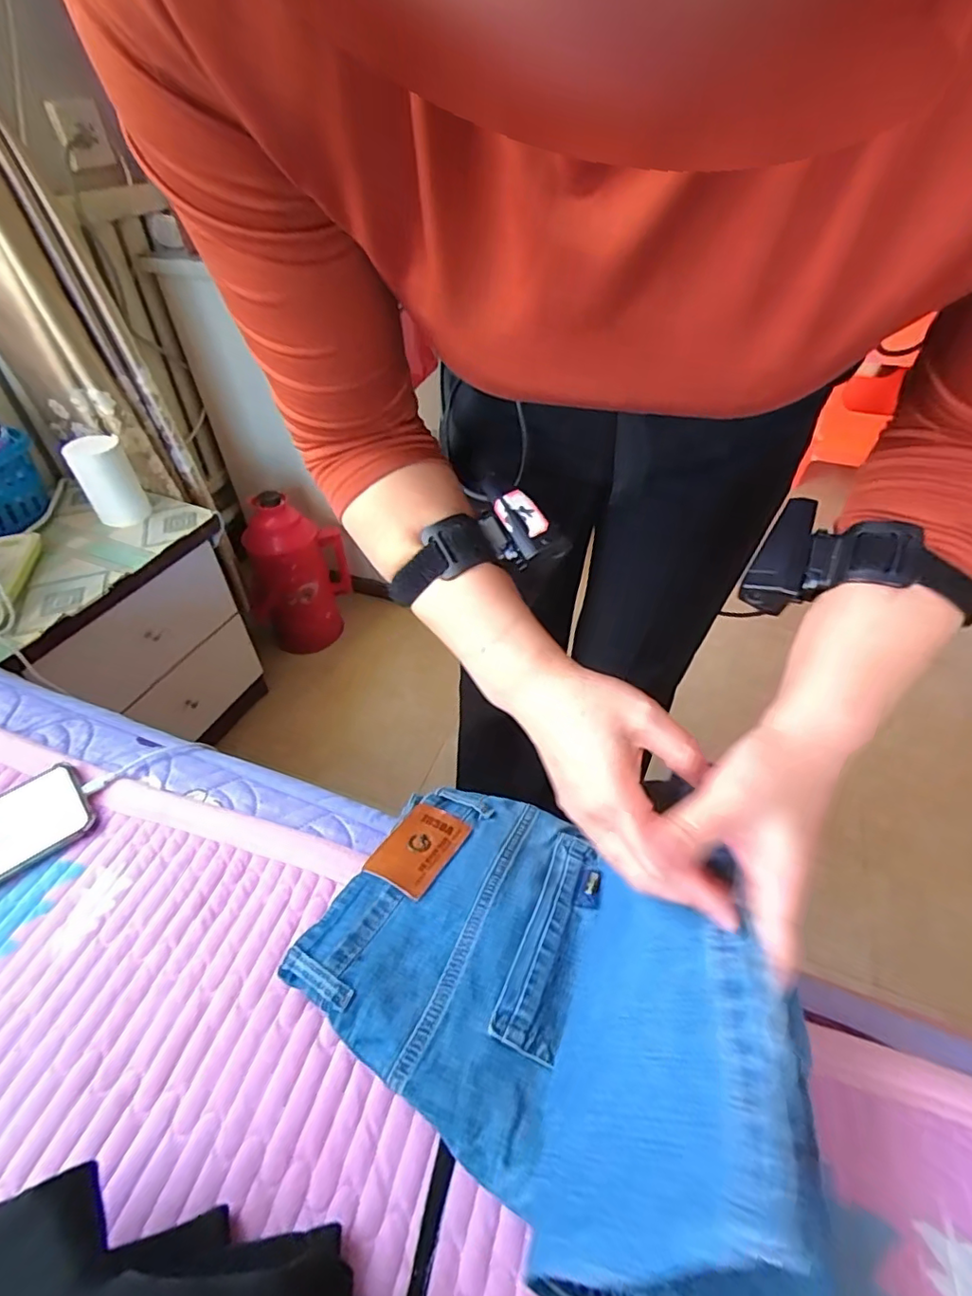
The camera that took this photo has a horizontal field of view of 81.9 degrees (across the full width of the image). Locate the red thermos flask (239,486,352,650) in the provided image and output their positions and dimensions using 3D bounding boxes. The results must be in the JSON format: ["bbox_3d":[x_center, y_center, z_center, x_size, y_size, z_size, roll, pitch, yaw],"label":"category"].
[{"bbox_3d":[-0.415,-0.148,1.232,0.217,0.335,0.152,-18,48,-18],"label":"red thermos flask"}]

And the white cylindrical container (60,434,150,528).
[{"bbox_3d":[-0.588,-0.254,0.879,0.080,0.118,0.085,-27,51,-24],"label":"white cylindrical container"}]

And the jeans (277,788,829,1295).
[{"bbox_3d":[0.047,0.189,0.330,0.318,0.152,0.202,30,54,25],"label":"jeans"}]

